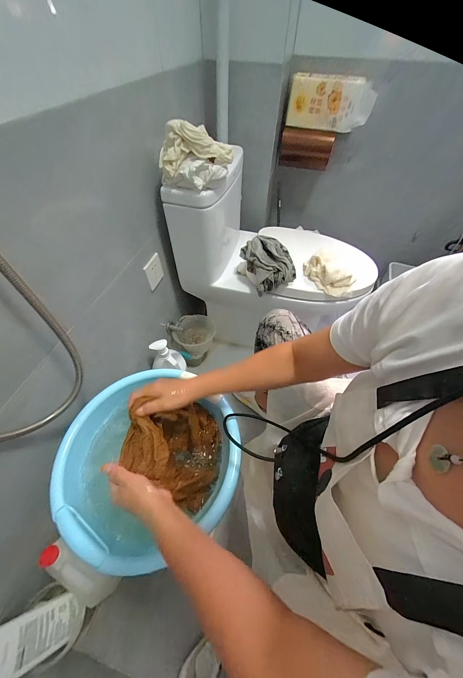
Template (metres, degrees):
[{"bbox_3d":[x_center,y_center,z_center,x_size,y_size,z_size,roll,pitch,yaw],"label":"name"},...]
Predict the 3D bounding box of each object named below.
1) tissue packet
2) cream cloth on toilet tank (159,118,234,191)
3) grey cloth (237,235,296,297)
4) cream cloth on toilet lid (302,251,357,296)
[{"bbox_3d":[0.344,-0.829,0.832,0.288,0.135,0.096,4,54,2],"label":"tissue packet"},{"bbox_3d":[-0.085,-0.431,0.559,0.172,0.117,0.055,-3,54,-3],"label":"cream cloth on toilet tank"},{"bbox_3d":[0.113,-0.246,0.792,0.125,0.135,0.199,-19,57,-15],"label":"grey cloth"},{"bbox_3d":[0.315,-0.214,0.764,0.163,0.075,0.090,35,60,22],"label":"cream cloth on toilet lid"}]

